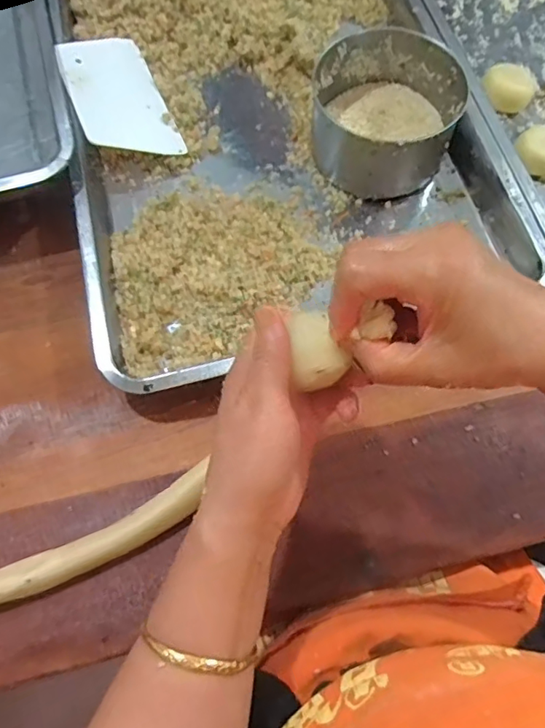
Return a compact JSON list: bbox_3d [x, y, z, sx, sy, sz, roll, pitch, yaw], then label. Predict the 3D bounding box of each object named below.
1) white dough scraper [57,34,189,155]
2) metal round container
[{"bbox_3d":[-0.155,-0.266,0.524,0.092,0.006,0.142,-19,78,-31],"label":"white dough scraper"},{"bbox_3d":[0.107,-0.240,0.517,0.133,0.086,0.136,1,69,-2],"label":"metal round container"}]

